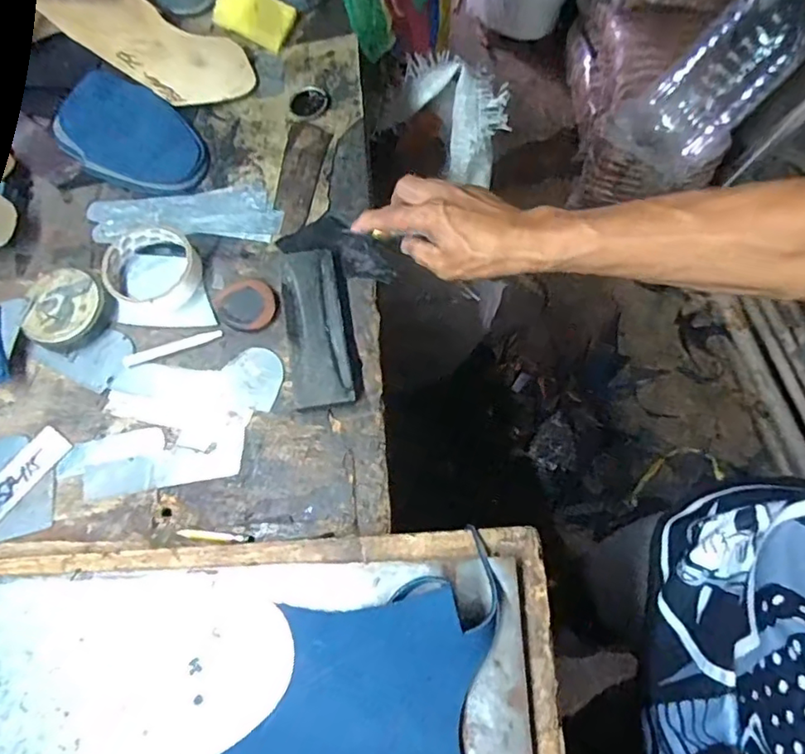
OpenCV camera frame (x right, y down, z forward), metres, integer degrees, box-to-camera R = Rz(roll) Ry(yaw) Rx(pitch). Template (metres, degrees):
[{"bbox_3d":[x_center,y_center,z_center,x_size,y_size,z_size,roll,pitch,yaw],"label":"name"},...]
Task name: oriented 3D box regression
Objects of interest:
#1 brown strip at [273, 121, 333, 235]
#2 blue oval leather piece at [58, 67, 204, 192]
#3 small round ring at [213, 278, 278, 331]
[{"bbox_3d":[-0.109,-0.211,0.605,0.047,0.007,0.133,6,72,15],"label":"brown strip"},{"bbox_3d":[-0.282,-0.254,0.608,0.149,0.007,0.106,18,82,-7],"label":"blue oval leather piece"},{"bbox_3d":[-0.144,-0.069,0.531,0.051,0.010,0.055,0,71,0],"label":"small round ring"}]

